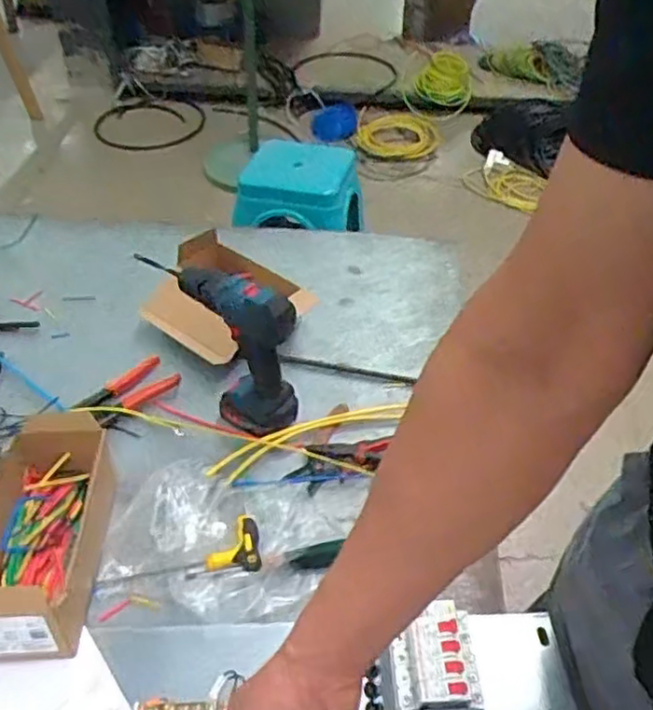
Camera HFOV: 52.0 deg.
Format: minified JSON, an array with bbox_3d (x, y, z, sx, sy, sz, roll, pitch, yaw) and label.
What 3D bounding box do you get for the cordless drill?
[{"bbox_3d":[-0.119,-0.012,0.829,0.169,0.199,0.071,28,50,24],"label":"cordless drill"}]

